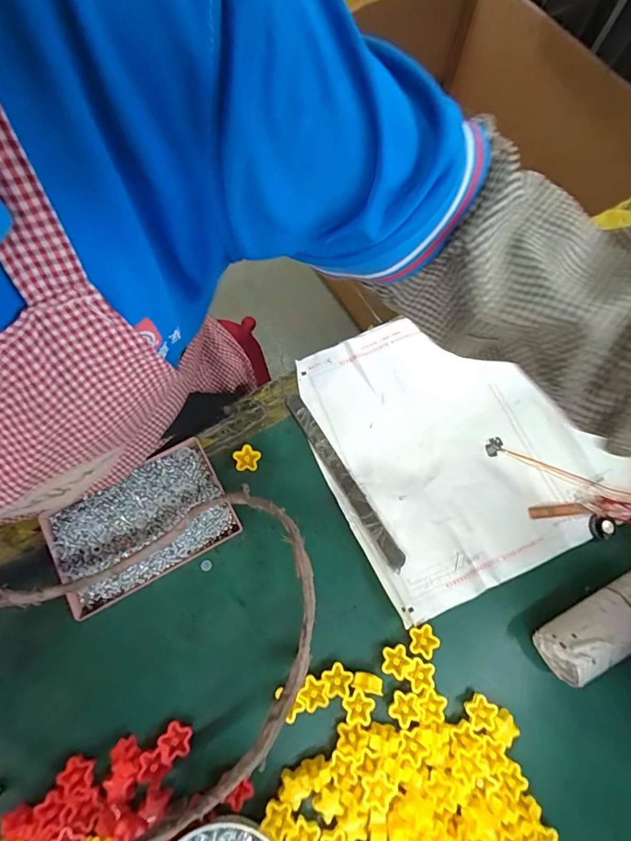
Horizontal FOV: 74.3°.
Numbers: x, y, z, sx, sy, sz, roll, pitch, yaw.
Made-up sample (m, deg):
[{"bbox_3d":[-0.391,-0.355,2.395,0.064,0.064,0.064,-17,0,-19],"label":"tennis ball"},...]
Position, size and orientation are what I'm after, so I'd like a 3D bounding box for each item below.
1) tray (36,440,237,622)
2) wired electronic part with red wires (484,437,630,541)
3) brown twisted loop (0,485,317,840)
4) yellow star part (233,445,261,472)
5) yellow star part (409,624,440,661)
[{"bbox_3d":[-0.165,0.098,0.394,0.159,0.030,0.103,-28,75,-11],"label":"tray"},{"bbox_3d":[0.271,0.080,0.418,0.205,0.018,0.063,22,72,5],"label":"wired electronic part with red wires"},{"bbox_3d":[-0.149,0.198,0.319,0.332,0.016,0.211,-20,74,-9],"label":"brown twisted loop"},{"bbox_3d":[-0.069,0.039,0.424,0.027,0.014,0.025,-1,72,-3],"label":"yellow star part"},{"bbox_3d":[0.097,0.200,0.375,0.025,0.007,0.026,-10,73,-6],"label":"yellow star part"}]

